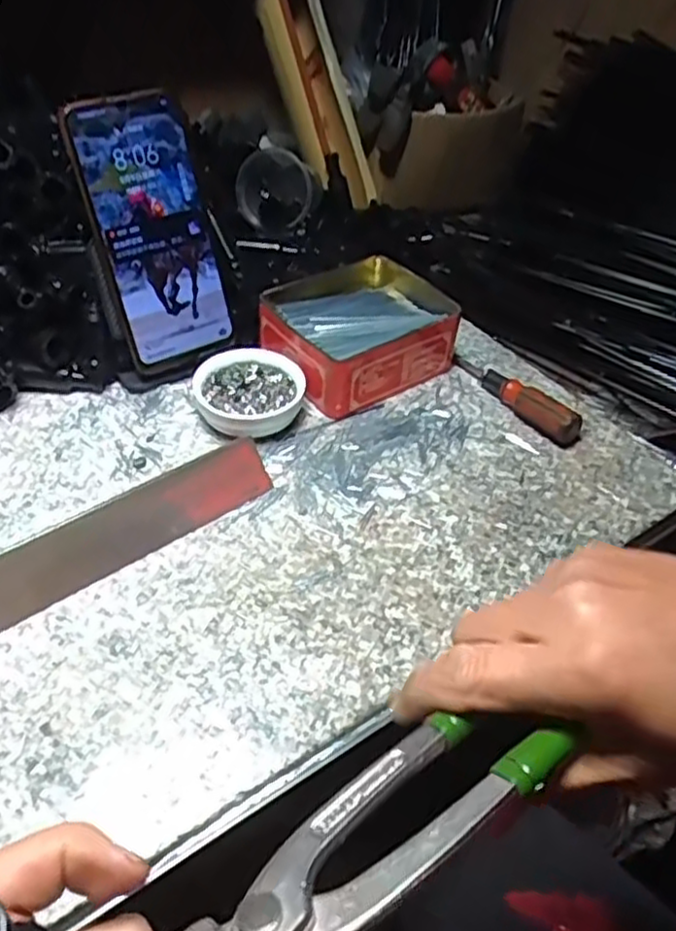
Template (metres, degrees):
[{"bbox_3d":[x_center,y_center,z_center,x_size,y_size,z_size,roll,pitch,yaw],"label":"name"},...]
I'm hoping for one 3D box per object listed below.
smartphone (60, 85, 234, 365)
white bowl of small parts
[{"bbox_3d":[-0.117,-0.149,0.471,0.077,0.163,0.007,-23,29,-24],"label":"smartphone"},{"bbox_3d":[-0.060,-0.047,0.488,0.070,0.027,0.067,3,44,-3],"label":"white bowl of small parts"}]

